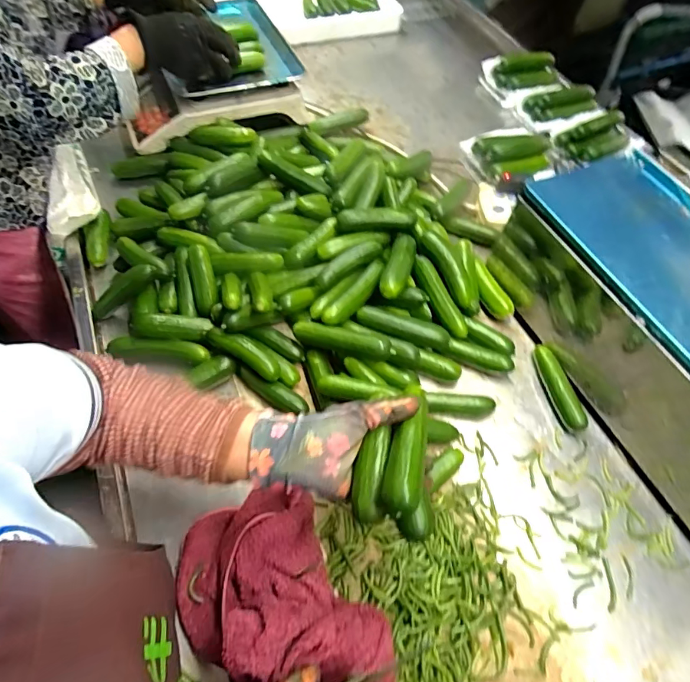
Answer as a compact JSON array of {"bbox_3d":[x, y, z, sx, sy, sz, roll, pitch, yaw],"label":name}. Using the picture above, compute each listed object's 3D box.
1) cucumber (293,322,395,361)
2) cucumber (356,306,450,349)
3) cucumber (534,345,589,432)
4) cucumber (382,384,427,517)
[{"bbox_3d":[-0.004,-0.002,0.542,0.130,0.027,0.029,12,57,19],"label":"cucumber"},{"bbox_3d":[0.076,-0.016,0.568,0.121,0.028,0.032,17,59,6],"label":"cucumber"},{"bbox_3d":[0.288,0.063,0.579,0.035,0.023,0.118,-9,59,-10],"label":"cucumber"},{"bbox_3d":[0.052,0.090,0.363,0.028,0.033,0.108,13,56,4],"label":"cucumber"}]

